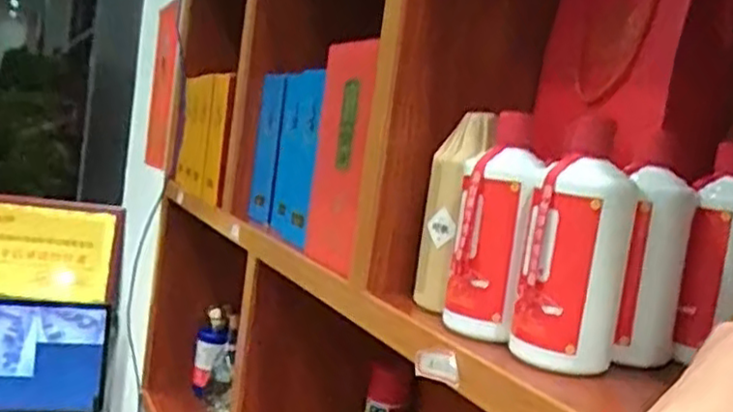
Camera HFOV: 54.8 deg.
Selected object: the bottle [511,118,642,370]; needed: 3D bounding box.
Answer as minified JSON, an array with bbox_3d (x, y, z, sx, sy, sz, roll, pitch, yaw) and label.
[{"bbox_3d":[0.160,0.029,0.531,0.078,0.179,0.062,10,6,22],"label":"bottle"}]

